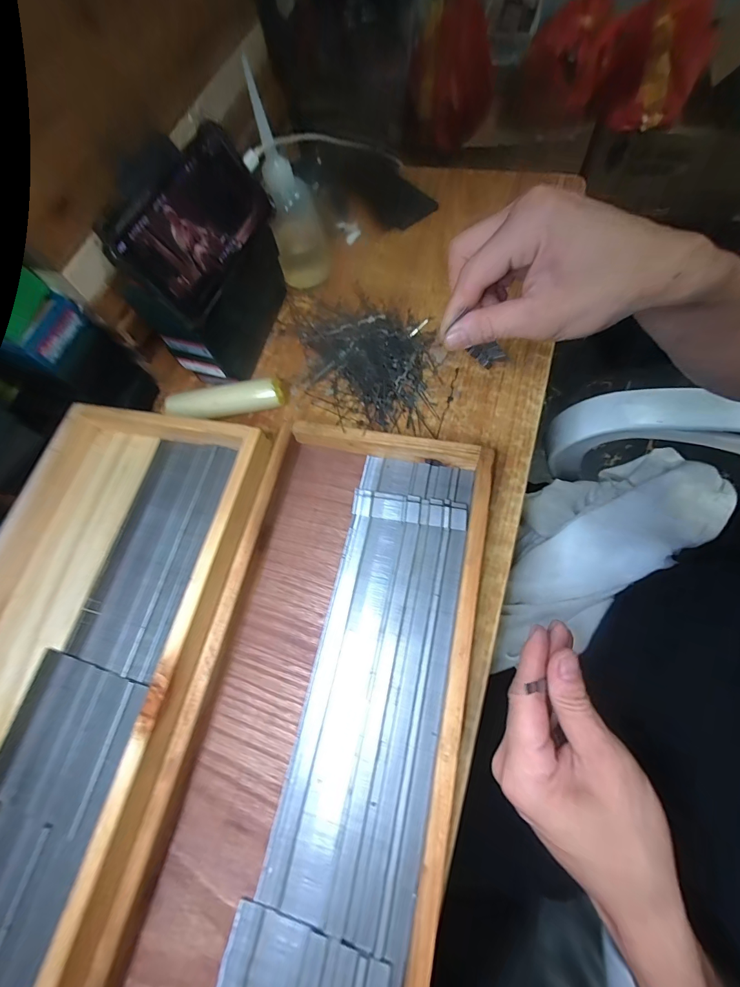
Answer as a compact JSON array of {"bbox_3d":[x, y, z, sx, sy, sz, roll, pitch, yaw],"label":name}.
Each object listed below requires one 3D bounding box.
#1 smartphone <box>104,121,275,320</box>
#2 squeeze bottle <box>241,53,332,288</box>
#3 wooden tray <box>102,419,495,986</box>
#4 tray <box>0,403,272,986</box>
[{"bbox_3d":[-0.135,-0.214,0.294,0.012,0.072,0.144,7,67,41],"label":"smartphone"},{"bbox_3d":[-0.083,-0.322,0.397,0.064,0.155,0.067,-16,67,1],"label":"squeeze bottle"},{"bbox_3d":[-0.026,0.148,0.280,0.199,0.055,0.423,9,70,11],"label":"wooden tray"},{"bbox_3d":[-0.233,0.132,0.283,0.221,0.054,0.430,7,70,10],"label":"tray"}]

